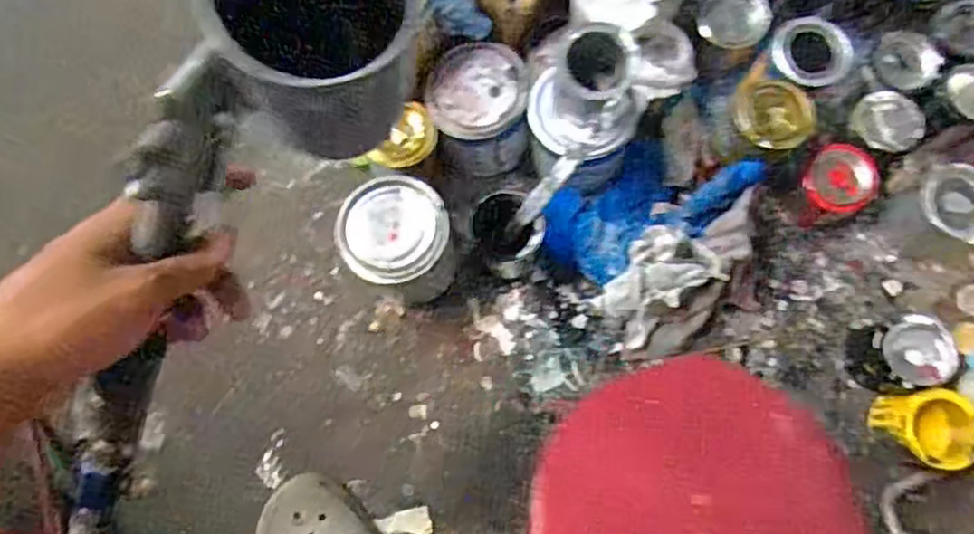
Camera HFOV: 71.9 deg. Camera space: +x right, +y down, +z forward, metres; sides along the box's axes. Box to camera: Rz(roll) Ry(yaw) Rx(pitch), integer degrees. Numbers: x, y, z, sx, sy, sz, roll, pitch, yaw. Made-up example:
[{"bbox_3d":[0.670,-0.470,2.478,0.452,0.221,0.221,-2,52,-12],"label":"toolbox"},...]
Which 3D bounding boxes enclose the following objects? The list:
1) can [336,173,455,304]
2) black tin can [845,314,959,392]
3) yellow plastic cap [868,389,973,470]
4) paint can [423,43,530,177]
[{"bbox_3d":[-0.089,-0.023,0.710,0.104,0.141,0.104,0,78,1],"label":"can"},{"bbox_3d":[0.422,0.089,0.691,0.071,0.080,0.071,0,78,1],"label":"black tin can"},{"bbox_3d":[0.446,0.162,0.677,0.087,0.065,0.073,5,78,3],"label":"yellow plastic cap"},{"bbox_3d":[-0.008,-0.162,0.719,0.098,0.118,0.098,0,78,1],"label":"paint can"}]

